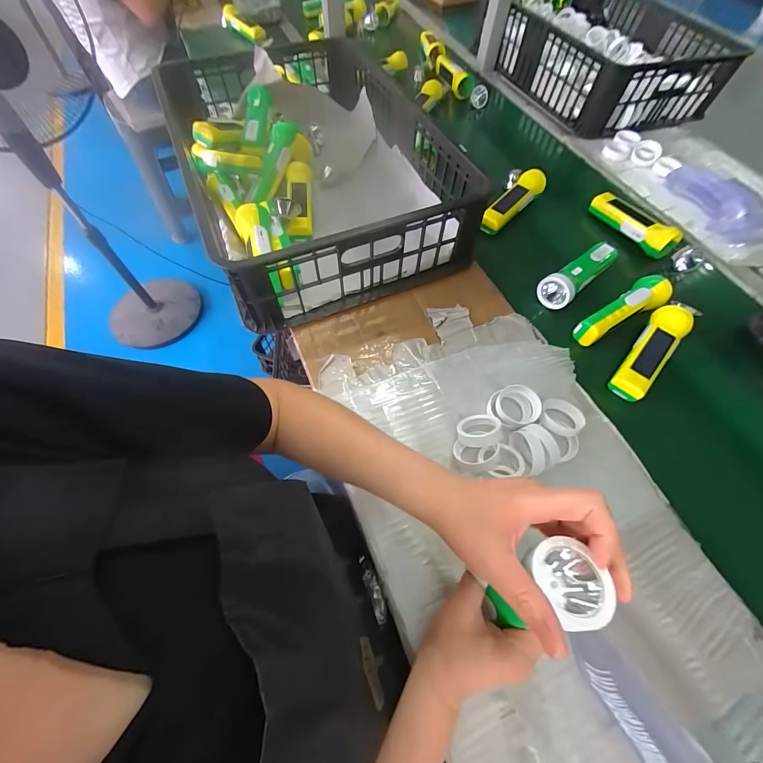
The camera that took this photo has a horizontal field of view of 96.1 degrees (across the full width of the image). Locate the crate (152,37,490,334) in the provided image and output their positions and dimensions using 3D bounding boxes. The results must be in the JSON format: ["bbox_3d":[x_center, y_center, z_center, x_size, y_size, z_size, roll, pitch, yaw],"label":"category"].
[{"bbox_3d":[-0.132,-0.419,0.627,0.406,0.136,0.642,-22,64,-13],"label":"crate"}]

